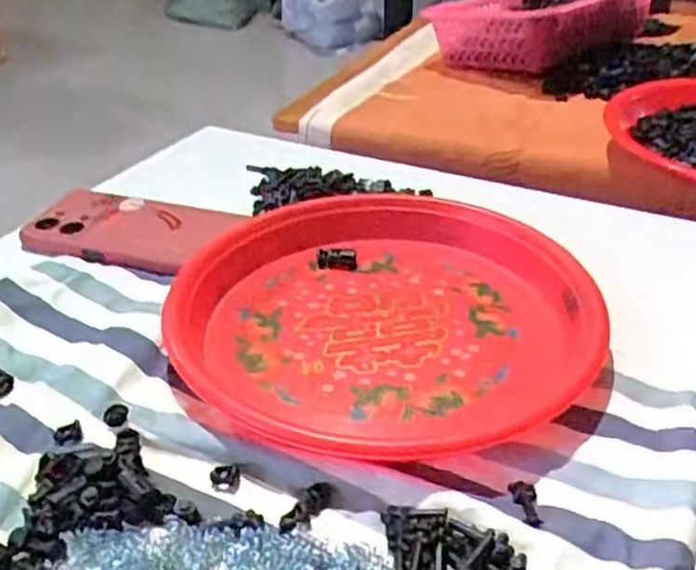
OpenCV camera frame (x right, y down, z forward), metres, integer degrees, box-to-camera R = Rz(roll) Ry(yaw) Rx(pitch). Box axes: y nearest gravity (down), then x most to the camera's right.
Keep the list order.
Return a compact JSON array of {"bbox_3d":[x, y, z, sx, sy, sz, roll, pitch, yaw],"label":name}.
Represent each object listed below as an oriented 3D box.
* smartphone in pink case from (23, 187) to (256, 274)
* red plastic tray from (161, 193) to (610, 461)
[{"bbox_3d":[-0.168,-0.044,0.560,0.151,0.012,0.080,9,34,13],"label":"smartphone in pink case"},{"bbox_3d":[0.020,0.014,0.454,0.247,0.028,0.249,-6,34,-10],"label":"red plastic tray"}]

